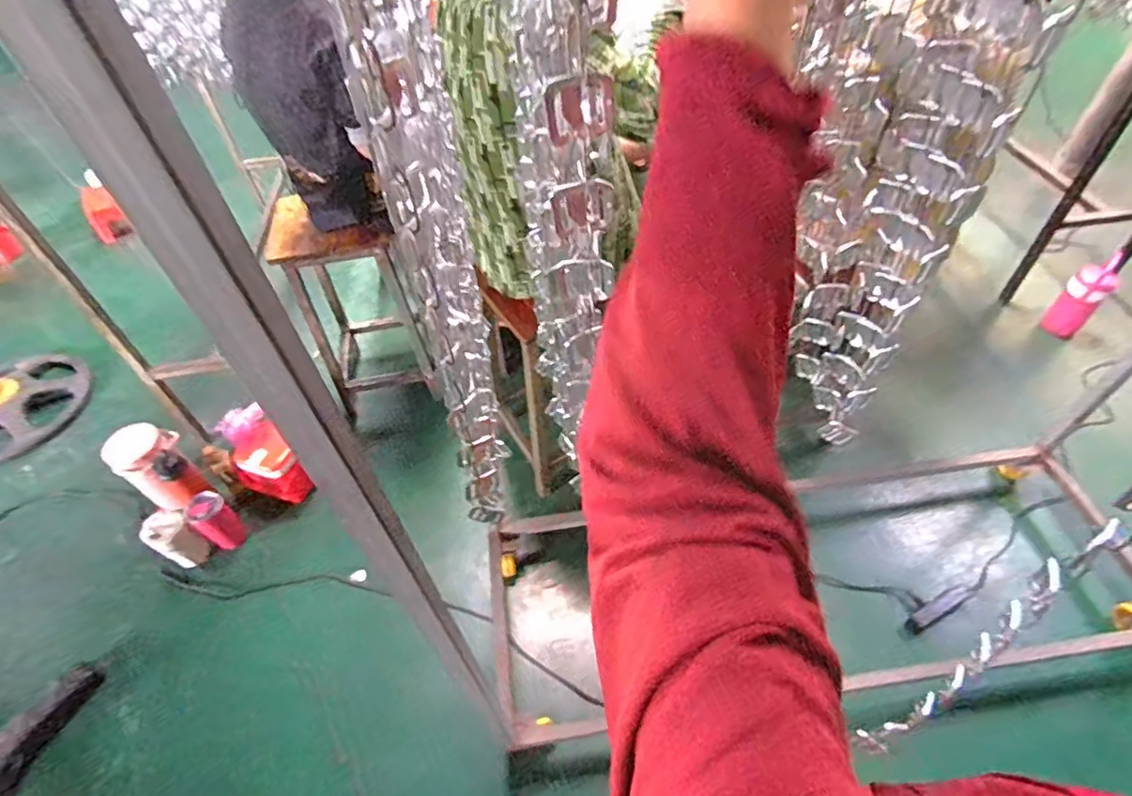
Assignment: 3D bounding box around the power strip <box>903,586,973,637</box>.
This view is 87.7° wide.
[{"bbox_3d":[0.900,0.503,1.414,0.223,0.035,0.045,-17,52,-23],"label":"power strip"}]

